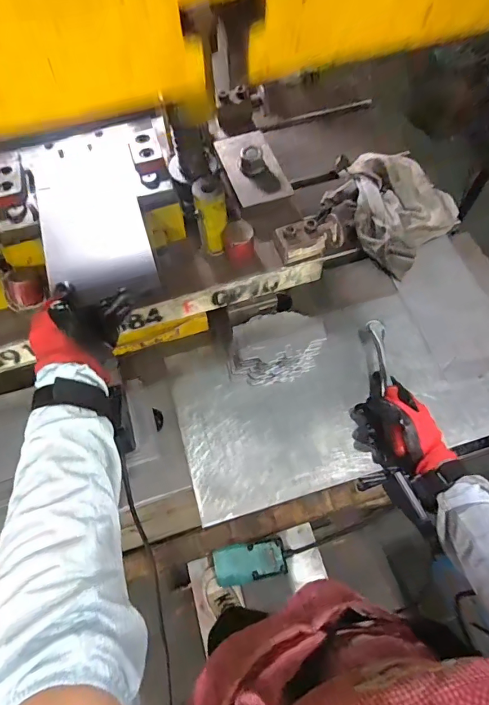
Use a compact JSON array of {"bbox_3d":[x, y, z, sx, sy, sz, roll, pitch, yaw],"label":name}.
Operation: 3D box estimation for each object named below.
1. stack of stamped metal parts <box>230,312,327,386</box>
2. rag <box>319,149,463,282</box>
[{"bbox_3d":[0.047,-0.006,0.635,0.145,0.061,0.083,-11,62,-3],"label":"stack of stamped metal parts"},{"bbox_3d":[0.250,-0.262,0.749,0.188,0.065,0.212,-41,68,-17],"label":"rag"}]

